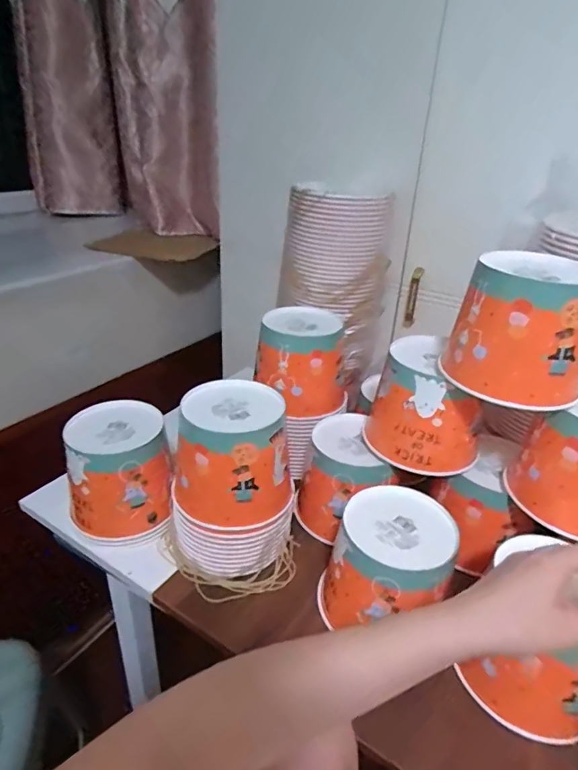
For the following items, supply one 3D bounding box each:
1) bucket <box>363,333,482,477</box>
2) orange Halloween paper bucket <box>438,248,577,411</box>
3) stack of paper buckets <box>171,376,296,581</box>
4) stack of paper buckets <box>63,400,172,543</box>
[{"bbox_3d":[0.172,0.032,0.640,0.123,0.137,0.141,-9,32,-20],"label":"bucket"},{"bbox_3d":[0.258,-0.058,0.539,0.138,0.150,0.115,21,34,29],"label":"orange Halloween paper bucket"},{"bbox_3d":[-0.073,0.119,0.624,0.147,0.201,0.141,-3,30,-10],"label":"stack of paper buckets"},{"bbox_3d":[-0.231,0.117,0.665,0.125,0.145,0.122,-9,32,-20],"label":"stack of paper buckets"}]

